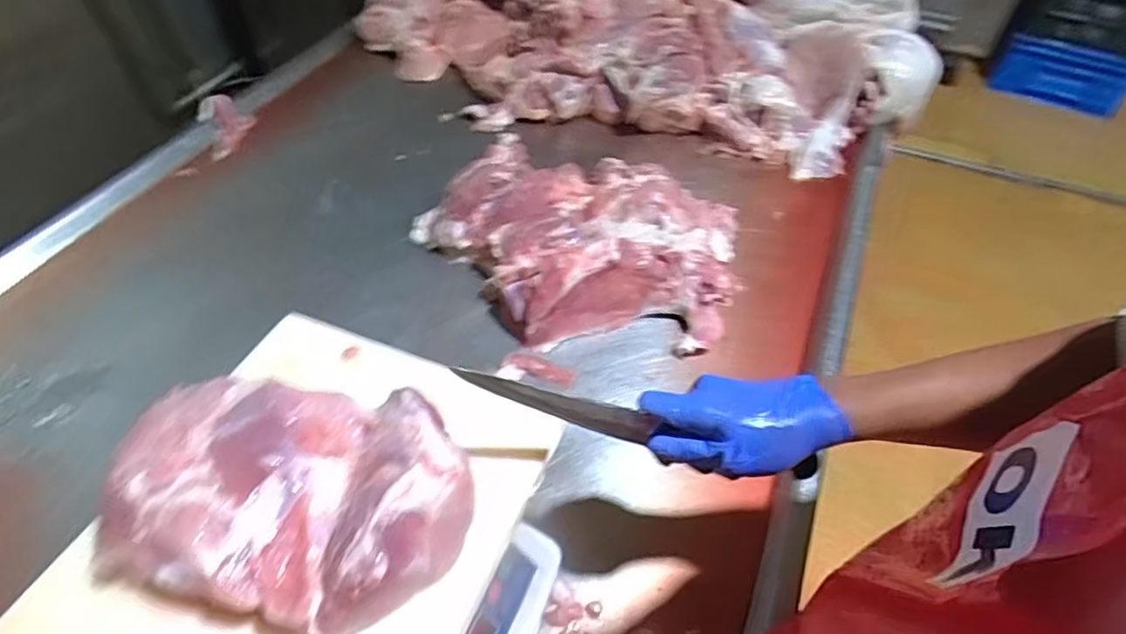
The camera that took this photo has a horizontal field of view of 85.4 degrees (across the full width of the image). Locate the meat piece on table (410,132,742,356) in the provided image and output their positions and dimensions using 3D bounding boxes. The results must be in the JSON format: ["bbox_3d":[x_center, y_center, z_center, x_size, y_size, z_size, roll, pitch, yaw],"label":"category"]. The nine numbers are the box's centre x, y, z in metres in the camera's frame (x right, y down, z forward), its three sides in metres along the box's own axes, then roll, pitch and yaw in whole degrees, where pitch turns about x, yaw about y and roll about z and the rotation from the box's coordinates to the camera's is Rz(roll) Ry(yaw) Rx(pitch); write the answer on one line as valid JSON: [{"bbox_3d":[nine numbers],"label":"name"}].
[{"bbox_3d":[0.011,-0.117,0.869,0.467,0.088,0.325,14,51,9],"label":"meat piece on table"}]

